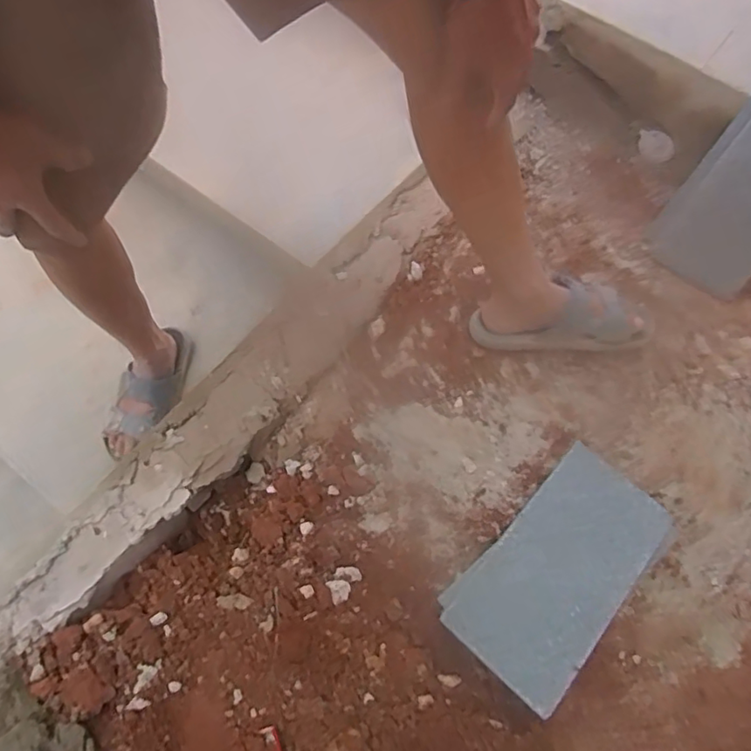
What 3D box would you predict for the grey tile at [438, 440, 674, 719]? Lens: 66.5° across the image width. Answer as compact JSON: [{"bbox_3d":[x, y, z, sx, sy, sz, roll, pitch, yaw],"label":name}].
[{"bbox_3d":[0.226,0.231,0.693,0.157,0.020,0.291,42,64,16],"label":"grey tile"}]

